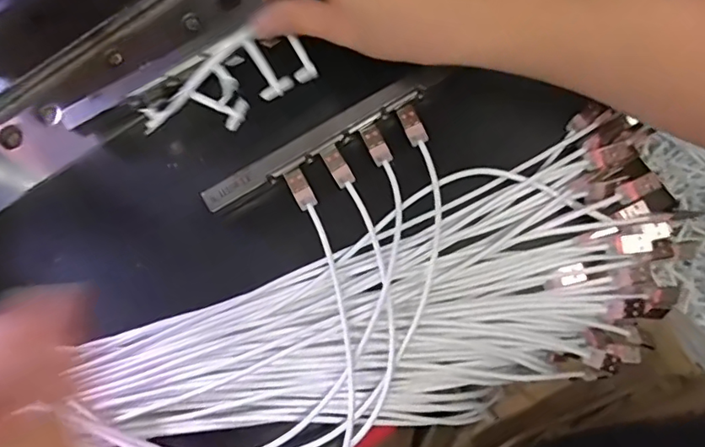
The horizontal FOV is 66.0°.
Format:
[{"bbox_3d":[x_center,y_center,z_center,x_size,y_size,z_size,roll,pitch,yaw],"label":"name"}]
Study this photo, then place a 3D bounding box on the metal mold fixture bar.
[{"bbox_3d":[-0.024,-0.054,0.356,0.159,0.007,0.018,-31,80,-6],"label":"metal mold fixture bar"}]

